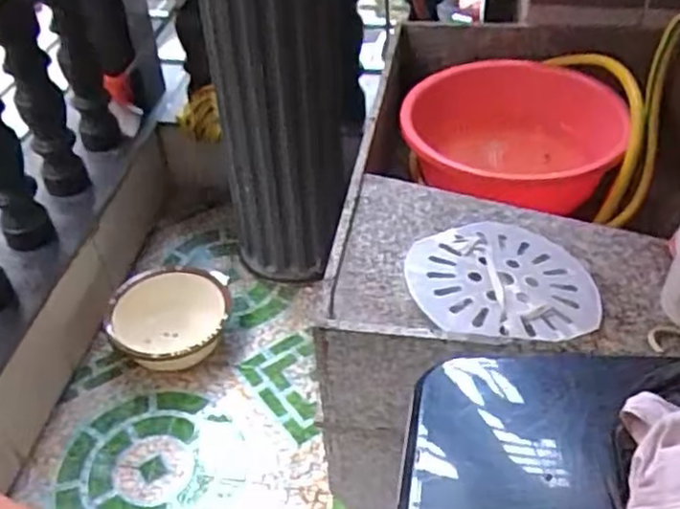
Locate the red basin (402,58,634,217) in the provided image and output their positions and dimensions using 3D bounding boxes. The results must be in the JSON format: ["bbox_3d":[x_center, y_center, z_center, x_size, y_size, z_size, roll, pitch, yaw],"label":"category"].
[{"bbox_3d":[0.301,-0.205,1.268,0.369,0.186,0.384,-1,43,1],"label":"red basin"}]

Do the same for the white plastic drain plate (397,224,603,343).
[{"bbox_3d":[0.203,0.030,0.869,0.244,0.014,0.209,-7,40,-19],"label":"white plastic drain plate"}]

